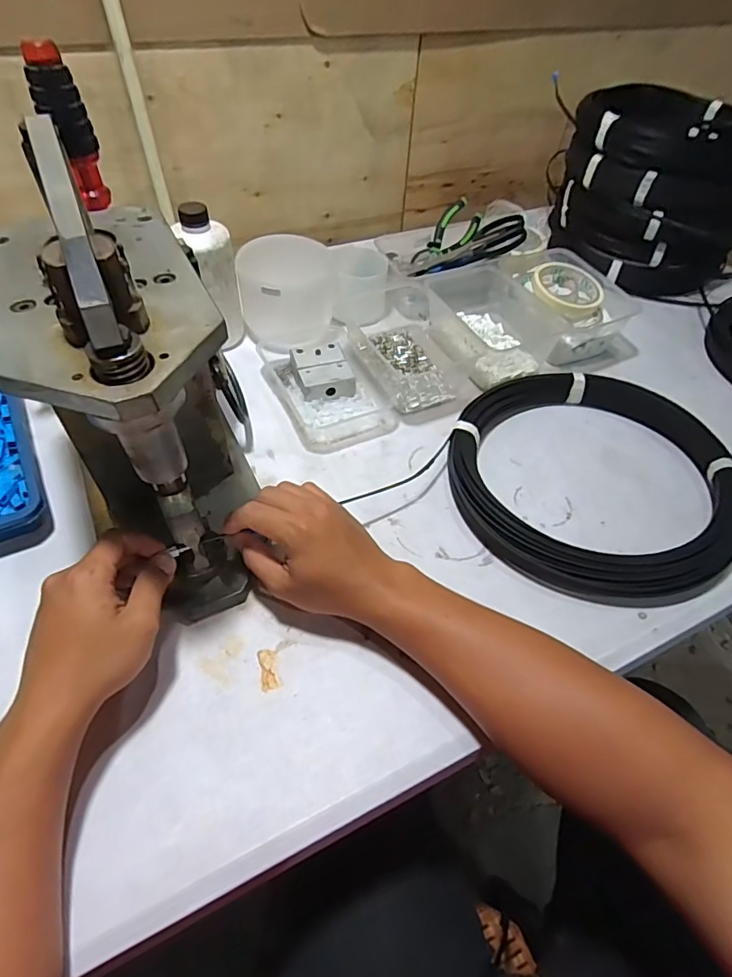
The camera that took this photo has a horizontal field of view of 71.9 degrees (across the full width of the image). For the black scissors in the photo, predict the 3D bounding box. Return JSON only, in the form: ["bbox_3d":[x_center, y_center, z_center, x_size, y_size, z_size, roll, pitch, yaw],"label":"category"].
[{"bbox_3d":[0.144,-0.339,0.720,0.162,0.023,0.082,-16,47,27],"label":"black scissors"}]

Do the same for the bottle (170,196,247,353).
[{"bbox_3d":[-0.182,-0.250,0.612,0.053,0.162,0.064,35,56,23],"label":"bottle"}]

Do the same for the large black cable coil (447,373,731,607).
[{"bbox_3d":[0.231,-0.016,0.518,0.272,0.051,0.277,2,53,-3],"label":"large black cable coil"}]

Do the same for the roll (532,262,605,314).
[{"bbox_3d":[0.269,-0.270,0.672,0.094,0.023,0.094,2,53,-3],"label":"roll"}]

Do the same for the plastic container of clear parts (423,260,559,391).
[{"bbox_3d":[0.158,-0.218,0.671,0.134,0.066,0.183,-15,53,-16],"label":"plastic container of clear parts"}]

